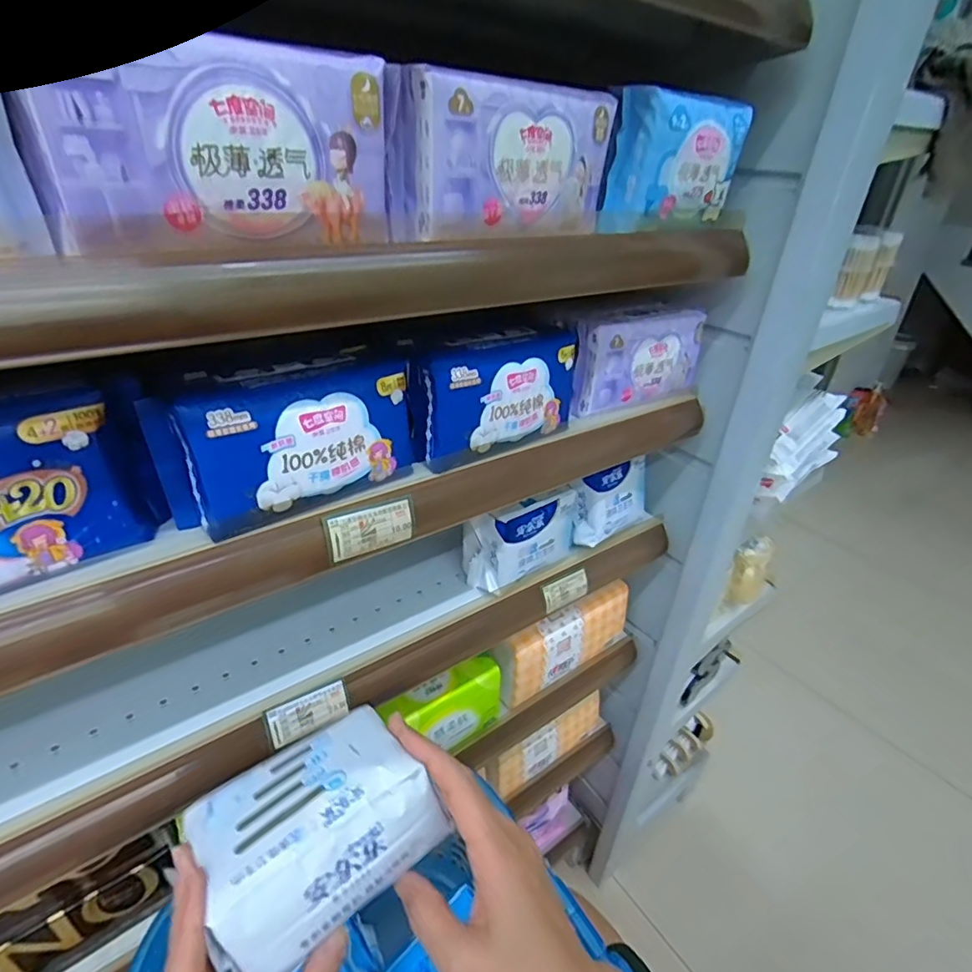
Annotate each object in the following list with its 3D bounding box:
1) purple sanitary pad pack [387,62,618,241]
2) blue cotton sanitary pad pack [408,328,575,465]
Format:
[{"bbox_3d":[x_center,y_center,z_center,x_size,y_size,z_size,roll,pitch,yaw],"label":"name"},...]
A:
[{"bbox_3d":[0.017,-0.206,0.342,0.162,0.079,0.042,-23,40,-37],"label":"purple sanitary pad pack"},{"bbox_3d":[0.015,-0.077,0.429,0.165,0.077,0.042,-22,39,-36],"label":"blue cotton sanitary pad pack"}]

